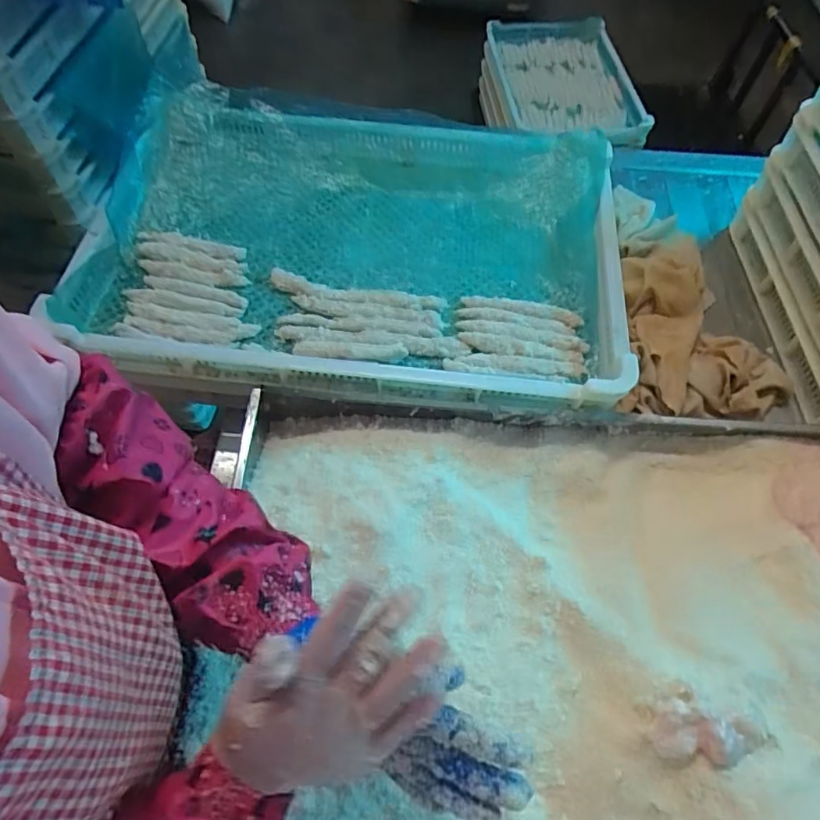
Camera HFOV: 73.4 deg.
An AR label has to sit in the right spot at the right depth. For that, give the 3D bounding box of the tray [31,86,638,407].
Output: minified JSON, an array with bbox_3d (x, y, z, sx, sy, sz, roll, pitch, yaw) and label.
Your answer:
[{"bbox_3d":[-0.060,-0.204,0.656,0.599,0.075,0.425,6,59,6],"label":"tray"}]

